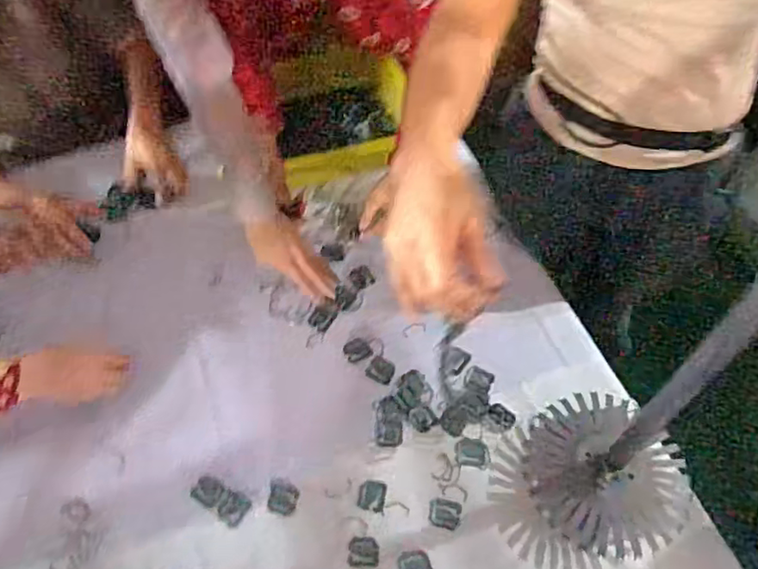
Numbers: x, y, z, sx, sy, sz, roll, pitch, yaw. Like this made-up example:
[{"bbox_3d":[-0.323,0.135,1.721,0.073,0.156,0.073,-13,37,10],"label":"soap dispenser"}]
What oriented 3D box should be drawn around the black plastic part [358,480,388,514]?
[{"bbox_3d":[-0.009,0.280,0.810,0.034,0.004,0.038,10,60,7],"label":"black plastic part"}]

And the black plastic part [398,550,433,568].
[{"bbox_3d":[0.046,0.355,0.769,0.040,0.005,0.036,-12,60,-5],"label":"black plastic part"}]

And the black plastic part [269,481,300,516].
[{"bbox_3d":[-0.128,0.283,0.809,0.040,0.006,0.037,14,61,10],"label":"black plastic part"}]

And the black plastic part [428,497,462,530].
[{"bbox_3d":[0.086,0.299,0.800,0.040,0.004,0.036,7,60,6],"label":"black plastic part"}]

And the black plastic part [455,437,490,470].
[{"bbox_3d":[0.128,0.230,0.836,0.047,0.004,0.038,6,60,6],"label":"black plastic part"}]

